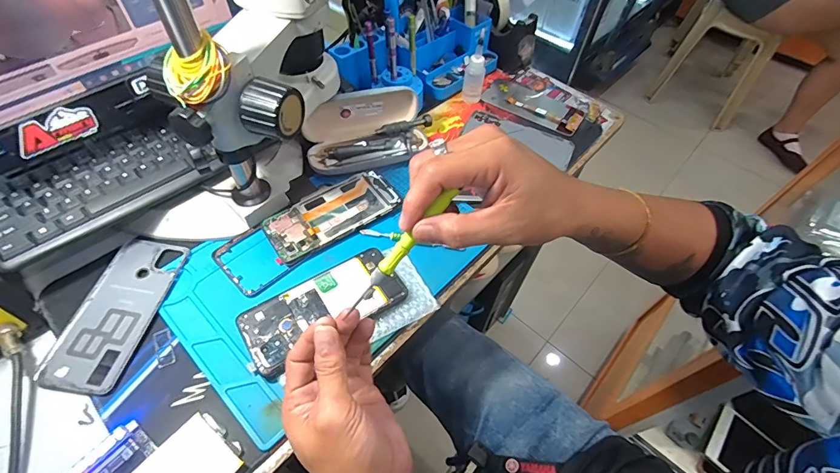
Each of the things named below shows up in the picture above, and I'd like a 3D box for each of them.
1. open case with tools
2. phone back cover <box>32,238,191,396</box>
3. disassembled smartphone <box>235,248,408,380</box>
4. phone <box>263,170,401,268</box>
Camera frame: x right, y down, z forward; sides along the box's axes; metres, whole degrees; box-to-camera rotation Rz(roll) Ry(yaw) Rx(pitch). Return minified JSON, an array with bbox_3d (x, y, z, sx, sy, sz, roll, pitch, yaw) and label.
[{"bbox_3d":[-0.065,-0.142,0.539,0.172,0.070,0.094,-10,56,-10],"label":"open case with tools"},{"bbox_3d":[-0.306,0.072,0.413,0.075,0.005,0.162,10,55,4],"label":"phone back cover"},{"bbox_3d":[-0.097,0.073,0.420,0.160,0.012,0.071,-29,62,-21],"label":"disassembled smartphone"},{"bbox_3d":[-0.105,-0.029,0.493,0.157,0.010,0.071,-31,63,-22],"label":"phone"}]

